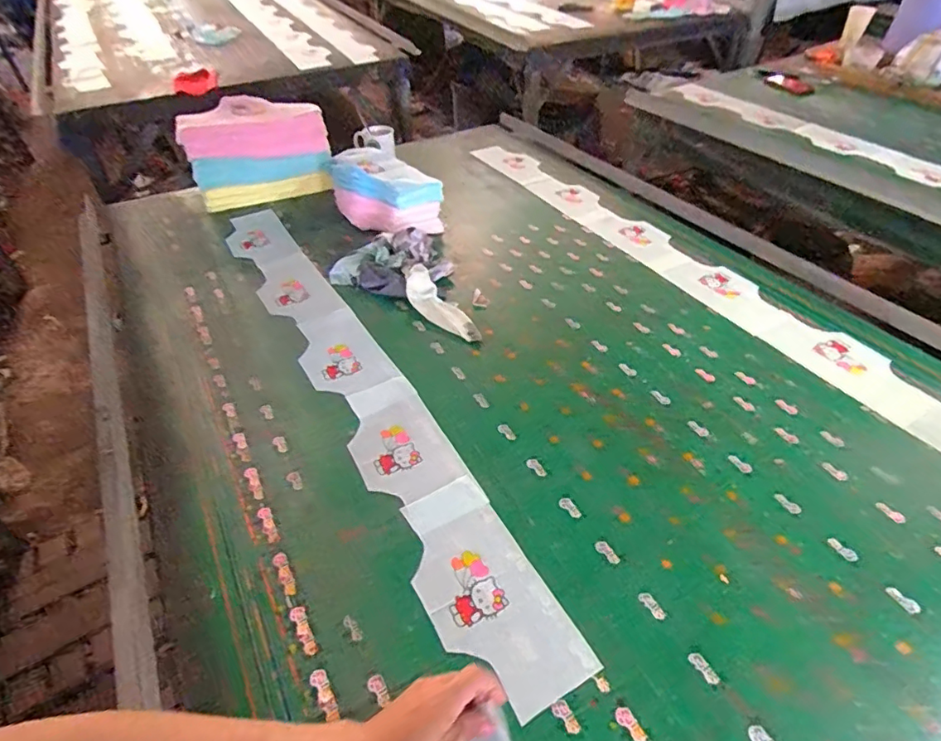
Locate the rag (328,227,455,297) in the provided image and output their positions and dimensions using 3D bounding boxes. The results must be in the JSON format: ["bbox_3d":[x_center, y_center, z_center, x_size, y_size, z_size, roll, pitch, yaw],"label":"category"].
[{"bbox_3d":[-0.159,-0.231,1.126,0.251,0.054,0.200,-27,50,-25],"label":"rag"}]

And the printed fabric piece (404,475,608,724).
[{"bbox_3d":[0.012,0.253,0.633,0.132,0.008,0.287,-21,47,-20],"label":"printed fabric piece"}]

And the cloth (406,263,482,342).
[{"bbox_3d":[-0.059,-0.121,1.022,0.063,0.030,0.225,-31,62,-25],"label":"cloth"}]

